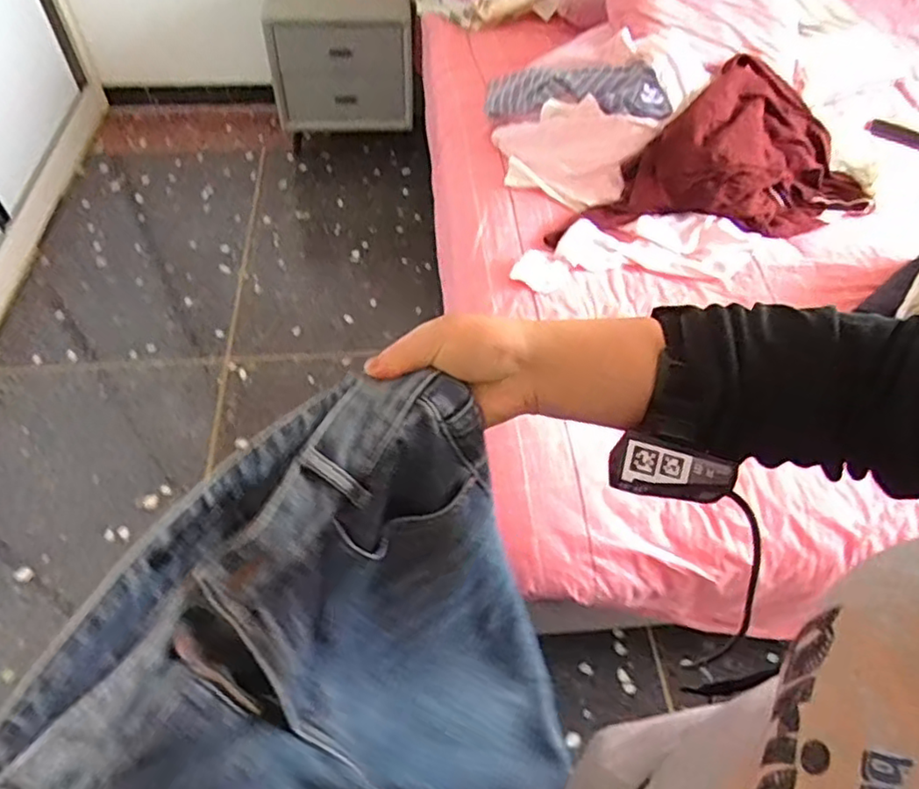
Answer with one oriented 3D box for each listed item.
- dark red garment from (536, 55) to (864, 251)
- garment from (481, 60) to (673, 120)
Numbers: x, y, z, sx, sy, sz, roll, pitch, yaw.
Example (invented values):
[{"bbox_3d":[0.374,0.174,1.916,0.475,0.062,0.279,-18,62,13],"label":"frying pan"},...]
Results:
[{"bbox_3d":[0.494,-0.471,1.259,0.631,0.200,0.287,-7,53,-8],"label":"dark red garment"},{"bbox_3d":[0.234,-0.617,1.314,0.388,0.076,0.138,13,50,29],"label":"garment"}]

